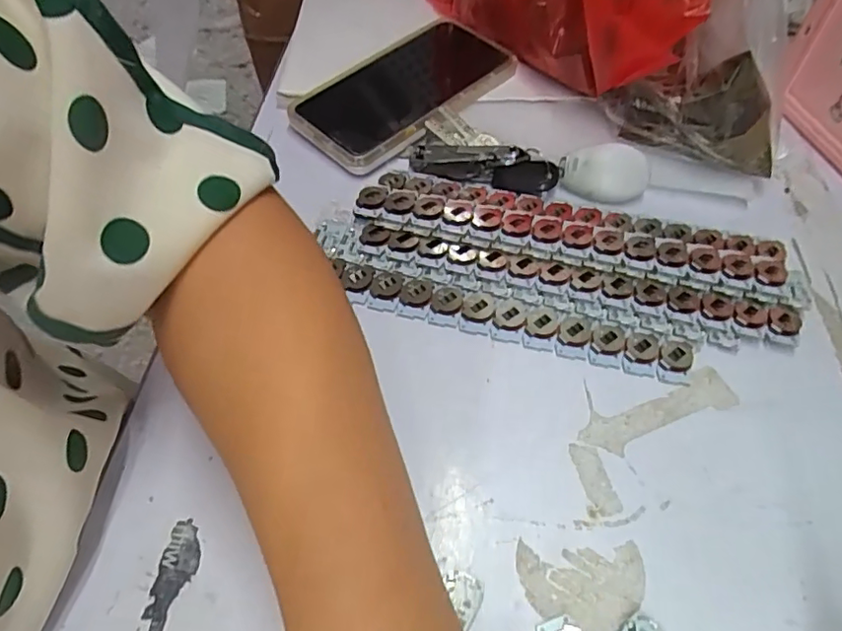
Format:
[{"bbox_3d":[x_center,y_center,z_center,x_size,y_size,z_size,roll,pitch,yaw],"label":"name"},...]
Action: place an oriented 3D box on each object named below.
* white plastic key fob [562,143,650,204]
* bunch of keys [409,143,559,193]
[{"bbox_3d":[0.122,-0.093,0.379,0.055,0.014,0.037,3,92,1],"label":"white plastic key fob"},{"bbox_3d":[0.040,-0.099,0.378,0.095,0.017,0.029,17,56,11],"label":"bunch of keys"}]

